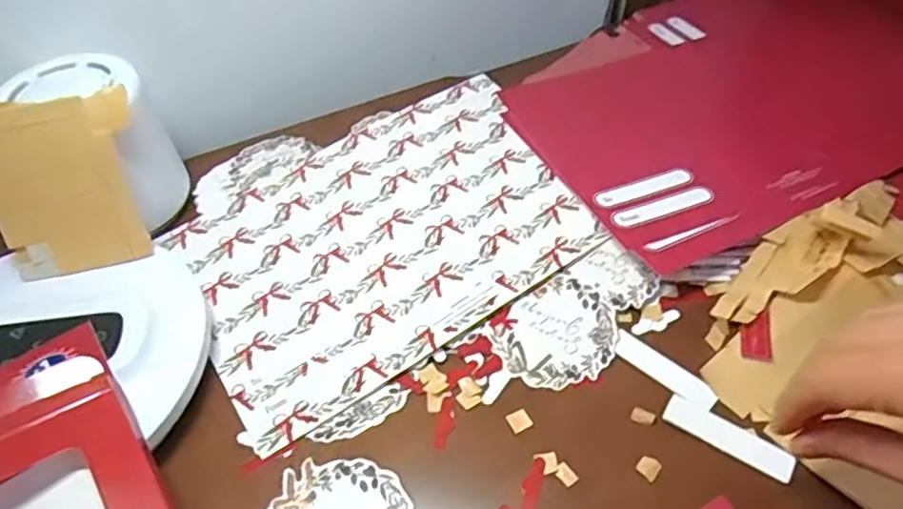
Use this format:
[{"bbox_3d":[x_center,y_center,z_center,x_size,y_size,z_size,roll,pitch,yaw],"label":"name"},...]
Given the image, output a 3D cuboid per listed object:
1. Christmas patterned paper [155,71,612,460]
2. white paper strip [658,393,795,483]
[{"bbox_3d":[-0.040,-0.014,0.395,0.232,0.005,0.172,-30,56,-15],"label":"Christmas patterned paper"},{"bbox_3d":[0.131,0.086,0.308,0.059,0.004,0.016,26,58,27],"label":"white paper strip"}]

